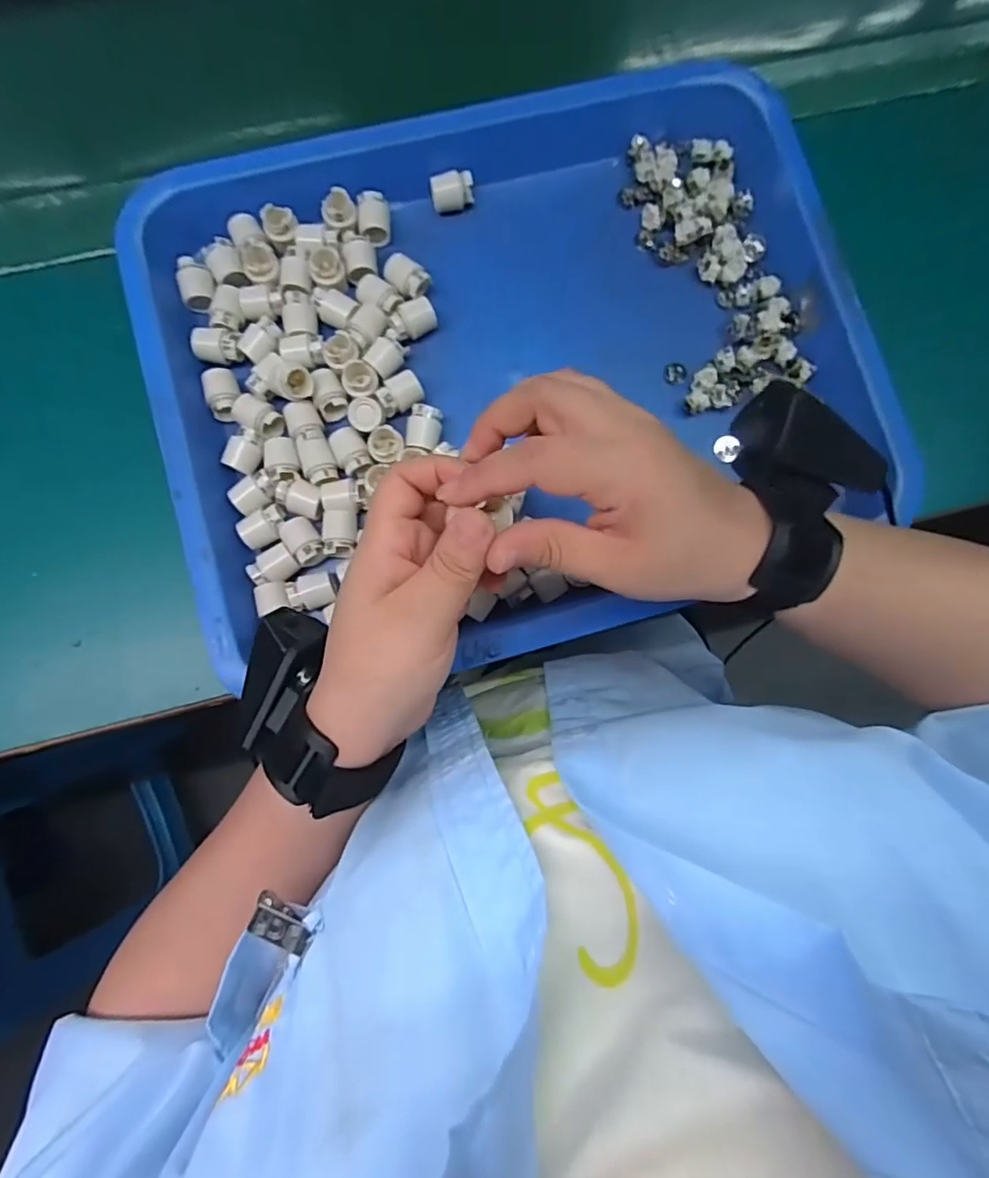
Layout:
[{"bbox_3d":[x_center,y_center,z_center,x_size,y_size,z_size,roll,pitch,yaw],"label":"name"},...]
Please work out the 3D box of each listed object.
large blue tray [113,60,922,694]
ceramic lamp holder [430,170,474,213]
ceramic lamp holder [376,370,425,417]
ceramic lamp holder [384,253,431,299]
[{"bbox_3d":[0.011,-0.148,0.361,0.419,0.046,0.358,-15,81,-4],"label":"large blue tray"},{"bbox_3d":[-0.028,-0.266,0.381,0.028,0.021,0.016,-1,81,-2],"label":"ceramic lamp holder"},{"bbox_3d":[-0.059,-0.122,0.357,0.028,0.016,0.020,-32,83,-6],"label":"ceramic lamp holder"},{"bbox_3d":[-0.057,-0.199,0.369,0.030,0.023,0.019,41,82,5],"label":"ceramic lamp holder"}]

